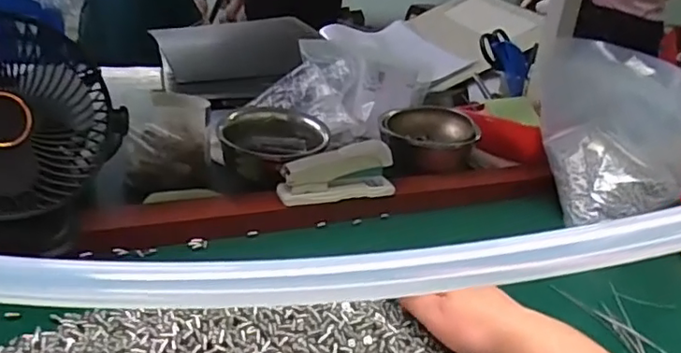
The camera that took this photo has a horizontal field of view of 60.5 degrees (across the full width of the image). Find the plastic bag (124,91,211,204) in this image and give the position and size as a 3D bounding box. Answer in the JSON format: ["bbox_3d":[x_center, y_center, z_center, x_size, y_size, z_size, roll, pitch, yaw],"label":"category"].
[{"bbox_3d":[-0.196,-0.043,0.668,0.089,0.075,0.119,1,25,-12],"label":"plastic bag"}]

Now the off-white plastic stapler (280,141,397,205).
[{"bbox_3d":[-0.004,-0.001,0.612,0.119,0.063,0.028,-5,27,-23],"label":"off-white plastic stapler"}]

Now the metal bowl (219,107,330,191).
[{"bbox_3d":[-0.076,-0.033,0.668,0.109,0.065,0.109,5,25,-2],"label":"metal bowl"}]

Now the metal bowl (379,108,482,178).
[{"bbox_3d":[0.109,-0.044,0.730,0.117,0.054,0.117,5,25,-2],"label":"metal bowl"}]

